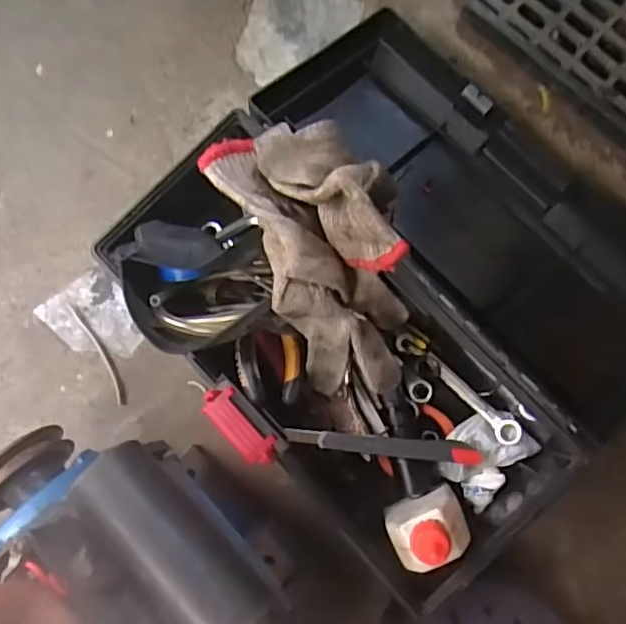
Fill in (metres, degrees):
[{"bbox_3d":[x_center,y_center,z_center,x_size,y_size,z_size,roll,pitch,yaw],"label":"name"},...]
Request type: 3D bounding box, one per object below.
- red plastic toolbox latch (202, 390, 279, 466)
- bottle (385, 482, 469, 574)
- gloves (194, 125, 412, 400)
[{"bbox_3d":[-0.055,0.088,0.455,0.067,0.015,0.029,45,58,11],"label":"red plastic toolbox latch"},{"bbox_3d":[0.083,0.160,0.447,0.056,0.103,0.050,-13,79,6],"label":"bottle"},{"bbox_3d":[0.008,-0.042,0.433,0.110,0.116,0.199,-24,78,4],"label":"gloves"}]

